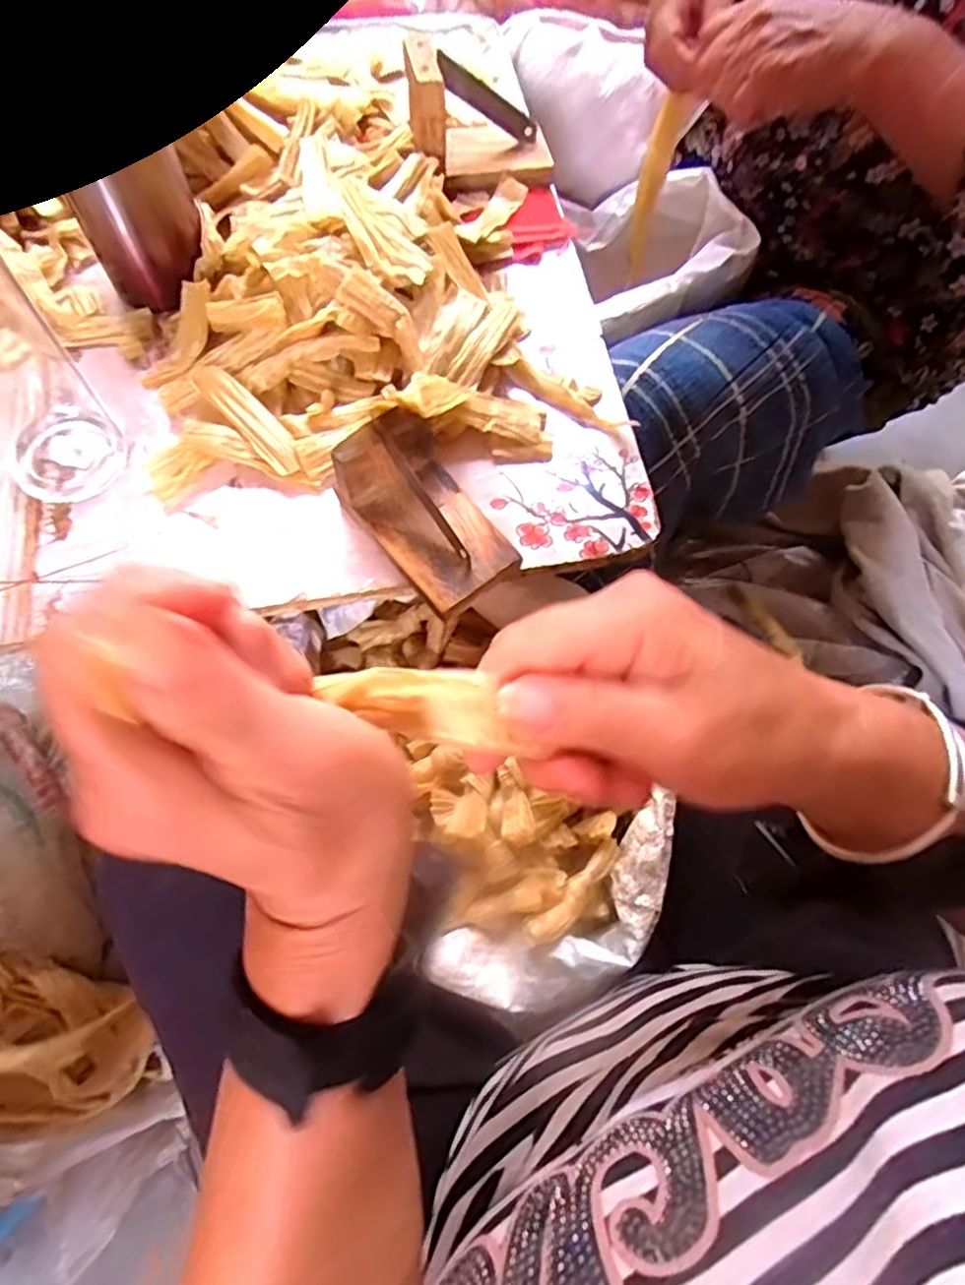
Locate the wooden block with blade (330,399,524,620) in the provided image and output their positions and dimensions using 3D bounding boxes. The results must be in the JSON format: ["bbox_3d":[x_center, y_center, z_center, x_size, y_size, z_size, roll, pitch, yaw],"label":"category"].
[{"bbox_3d":[-0.031,-0.077,0.383,0.063,0.050,0.101,-39,73,-15],"label":"wooden block with blade"}]

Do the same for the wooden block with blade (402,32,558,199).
[{"bbox_3d":[0.000,-0.389,0.493,0.105,0.076,0.063,-7,68,-3],"label":"wooden block with blade"}]

